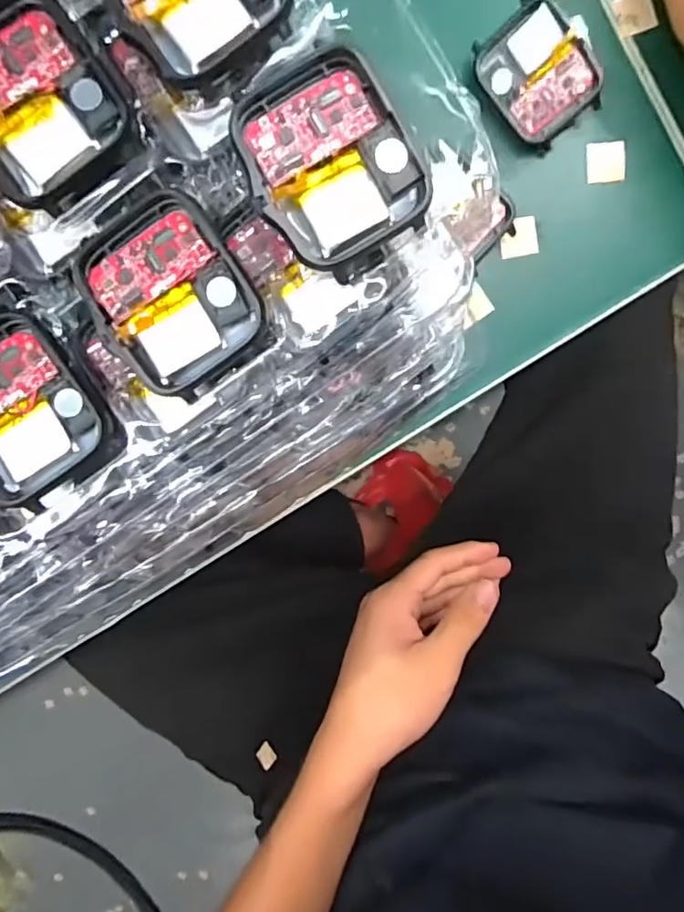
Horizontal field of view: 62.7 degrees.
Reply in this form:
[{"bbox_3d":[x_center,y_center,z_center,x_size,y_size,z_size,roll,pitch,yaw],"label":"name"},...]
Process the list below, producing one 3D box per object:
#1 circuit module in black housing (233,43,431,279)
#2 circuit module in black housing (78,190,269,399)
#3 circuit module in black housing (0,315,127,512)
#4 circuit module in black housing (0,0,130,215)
[{"bbox_3d":[-0.002,-0.069,0.134,0.037,0.007,0.046,-30,96,2],"label":"circuit module in black housing"},{"bbox_3d":[-0.043,-0.041,0.141,0.036,0.006,0.043,-34,96,2],"label":"circuit module in black housing"},{"bbox_3d":[-0.084,-0.011,0.145,0.037,0.005,0.046,-38,96,3],"label":"circuit module in black housing"},{"bbox_3d":[-0.075,-0.086,0.136,0.036,0.004,0.043,-36,96,2],"label":"circuit module in black housing"}]

